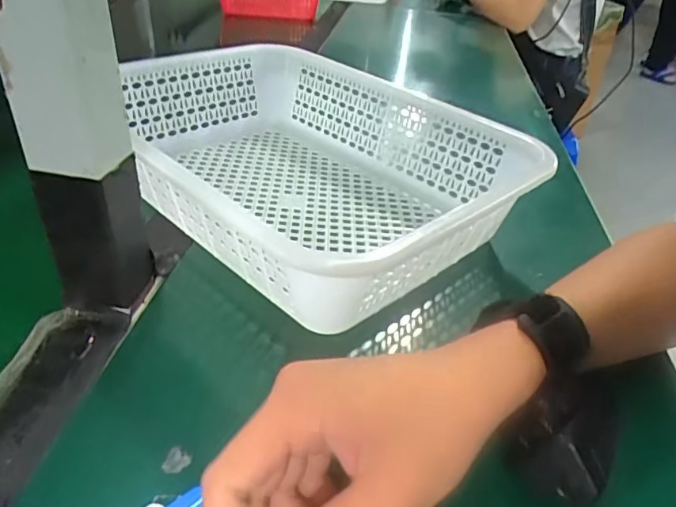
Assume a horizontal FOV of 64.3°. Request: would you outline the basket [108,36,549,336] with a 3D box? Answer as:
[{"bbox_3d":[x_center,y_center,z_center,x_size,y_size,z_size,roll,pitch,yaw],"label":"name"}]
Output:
[{"bbox_3d":[-0.040,-0.083,0.458,0.261,0.086,0.372,-25,45,-35],"label":"basket"}]

